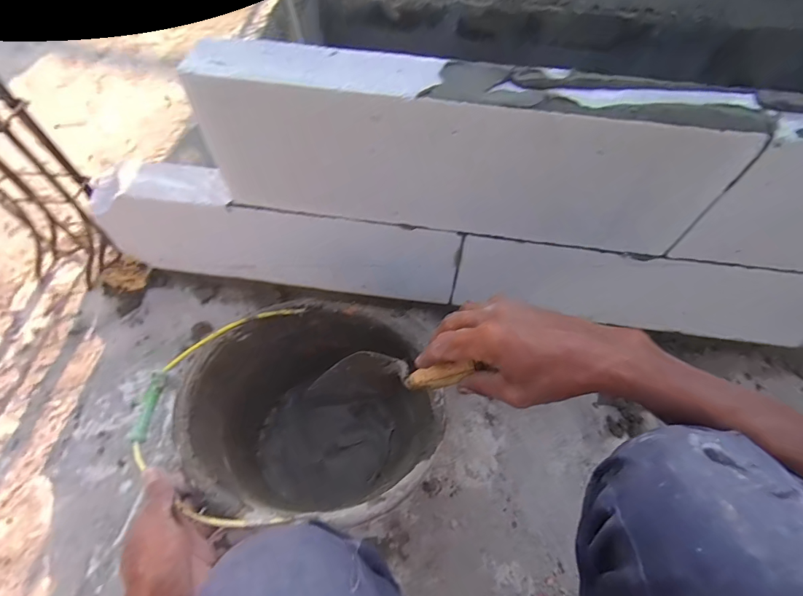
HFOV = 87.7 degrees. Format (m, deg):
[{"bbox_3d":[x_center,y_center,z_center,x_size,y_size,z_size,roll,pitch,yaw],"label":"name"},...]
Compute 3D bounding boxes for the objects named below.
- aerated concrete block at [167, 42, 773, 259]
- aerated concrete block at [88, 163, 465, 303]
[{"bbox_3d":[0.067,-0.169,0.509,0.597,0.200,0.081,7,60,4],"label":"aerated concrete block"},{"bbox_3d":[-0.205,-0.112,0.716,0.600,0.208,0.089,6,60,4],"label":"aerated concrete block"}]

